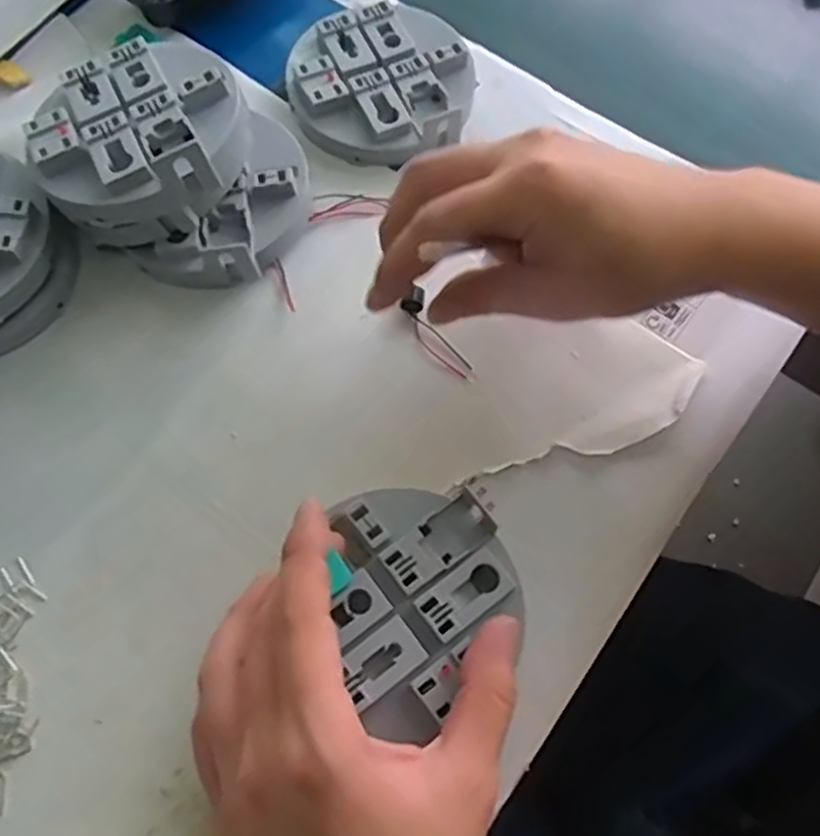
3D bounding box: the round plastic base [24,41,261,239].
[{"bbox_3d":[-0.125,-0.134,0.359,0.098,0.040,0.096,-2,68,4],"label":"round plastic base"}]

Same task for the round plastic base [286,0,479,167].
[{"bbox_3d":[-0.015,-0.191,0.418,0.100,0.022,0.100,1,69,-2],"label":"round plastic base"}]

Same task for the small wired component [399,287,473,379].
[{"bbox_3d":[0.012,-0.041,0.370,0.015,0.005,0.051,-30,79,-13],"label":"small wired component"}]

